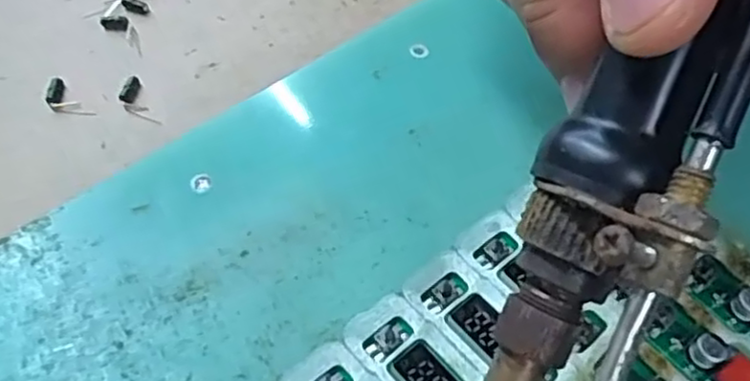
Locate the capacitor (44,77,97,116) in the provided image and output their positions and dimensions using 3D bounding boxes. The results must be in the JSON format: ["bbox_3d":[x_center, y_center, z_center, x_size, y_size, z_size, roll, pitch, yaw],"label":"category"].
[{"bbox_3d":[-0.100,-0.029,0.223,0.021,0.004,0.009,40,68,22],"label":"capacitor"}]

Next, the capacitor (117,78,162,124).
[{"bbox_3d":[-0.076,-0.029,0.221,0.008,0.004,0.020,-27,63,-14],"label":"capacitor"}]

